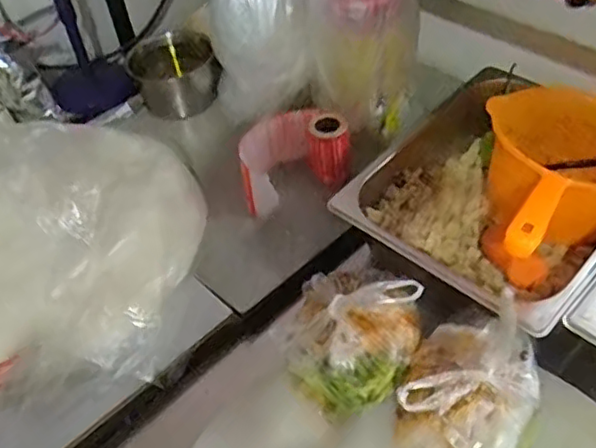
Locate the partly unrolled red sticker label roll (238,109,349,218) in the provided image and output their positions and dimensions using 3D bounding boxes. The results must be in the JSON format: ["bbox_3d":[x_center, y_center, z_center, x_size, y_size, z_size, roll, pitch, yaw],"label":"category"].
[{"bbox_3d":[-0.010,-0.084,0.798,0.143,0.074,0.096,-24,49,-15],"label":"partly unrolled red sticker label roll"}]

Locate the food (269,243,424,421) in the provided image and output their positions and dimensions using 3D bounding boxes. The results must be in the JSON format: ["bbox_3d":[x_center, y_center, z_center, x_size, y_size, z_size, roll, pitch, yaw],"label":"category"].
[{"bbox_3d":[0.048,0.107,0.624,0.125,0.098,0.127,-4,47,4],"label":"food"}]

